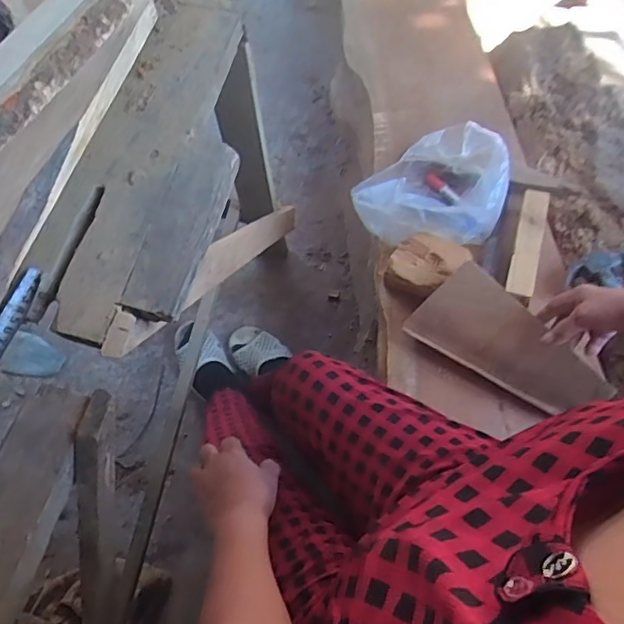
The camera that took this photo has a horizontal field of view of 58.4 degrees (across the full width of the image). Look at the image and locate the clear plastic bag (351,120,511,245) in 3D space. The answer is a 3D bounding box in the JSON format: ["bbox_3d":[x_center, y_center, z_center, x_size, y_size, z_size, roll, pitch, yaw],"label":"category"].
[{"bbox_3d":[0.175,-0.189,0.849,0.218,0.119,0.162,5,63,4],"label":"clear plastic bag"}]

